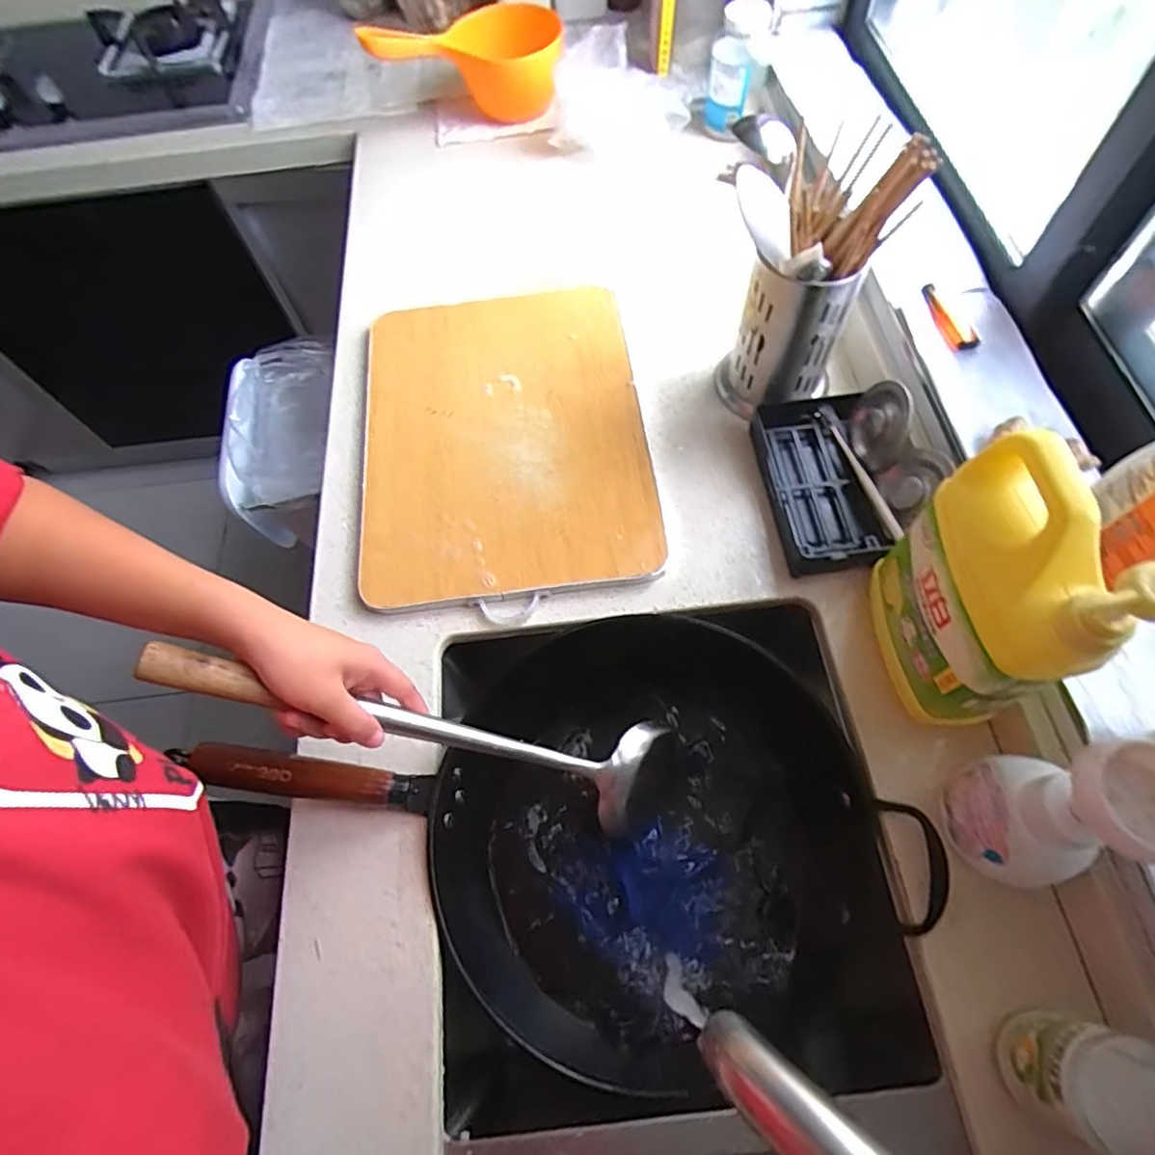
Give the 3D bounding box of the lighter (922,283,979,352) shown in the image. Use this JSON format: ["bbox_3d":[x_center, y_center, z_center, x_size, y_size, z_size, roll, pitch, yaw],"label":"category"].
[{"bbox_3d":[0.360,-0.255,0.611,0.023,0.016,0.084,-16,65,-3],"label":"lighter"}]

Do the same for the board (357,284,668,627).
[{"bbox_3d":[-0.082,-0.162,0.672,0.297,0.012,0.395,-9,64,1],"label":"board"}]

